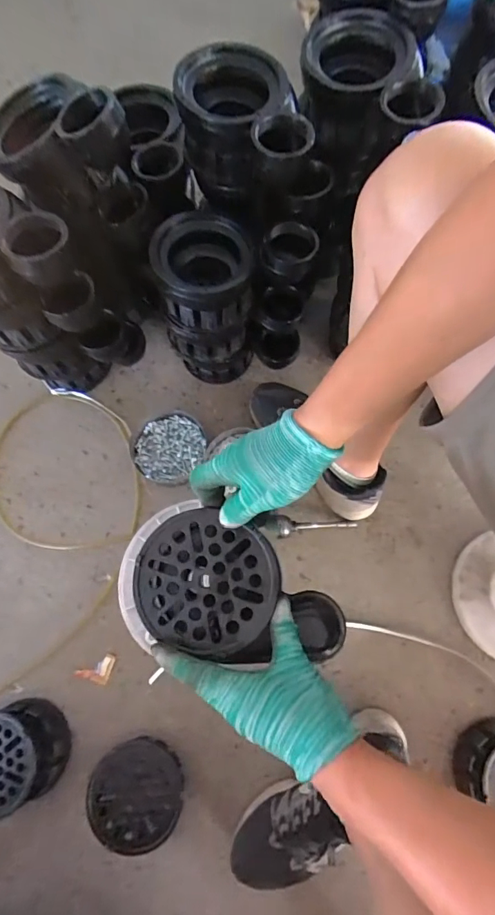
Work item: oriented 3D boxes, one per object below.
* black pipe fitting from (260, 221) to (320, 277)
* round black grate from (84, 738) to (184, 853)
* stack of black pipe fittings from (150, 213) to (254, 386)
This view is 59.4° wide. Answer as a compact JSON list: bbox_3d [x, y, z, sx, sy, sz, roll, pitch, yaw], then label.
[{"bbox_3d":[0.058,-0.281,0.600,0.078,0.043,0.067,-1,72,1],"label":"black pipe fitting"},{"bbox_3d":[-0.160,0.484,0.631,0.133,0.043,0.132,0,72,1],"label":"round black grate"},{"bbox_3d":[-0.057,-0.240,0.720,0.138,0.281,0.143,3,72,2],"label":"stack of black pipe fittings"}]

